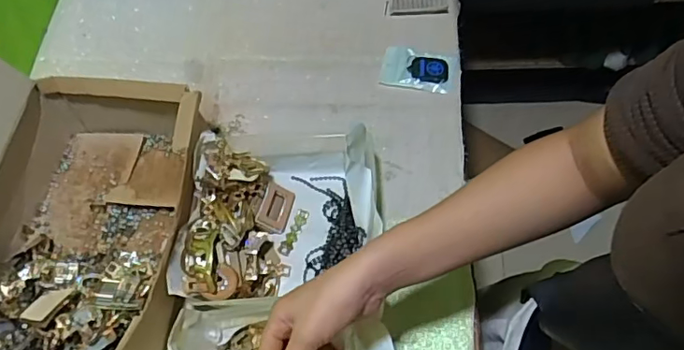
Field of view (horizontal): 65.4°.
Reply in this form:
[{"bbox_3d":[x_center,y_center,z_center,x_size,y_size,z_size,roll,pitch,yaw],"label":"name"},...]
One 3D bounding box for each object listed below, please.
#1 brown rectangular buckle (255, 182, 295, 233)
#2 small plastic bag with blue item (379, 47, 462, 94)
[{"bbox_3d":[-0.078,0.039,0.629,0.039,0.008,0.056,24,68,-26],"label":"brown rectangular buckle"},{"bbox_3d":[0.107,-0.146,0.728,0.104,0.012,0.068,13,64,10],"label":"small plastic bag with blue item"}]

